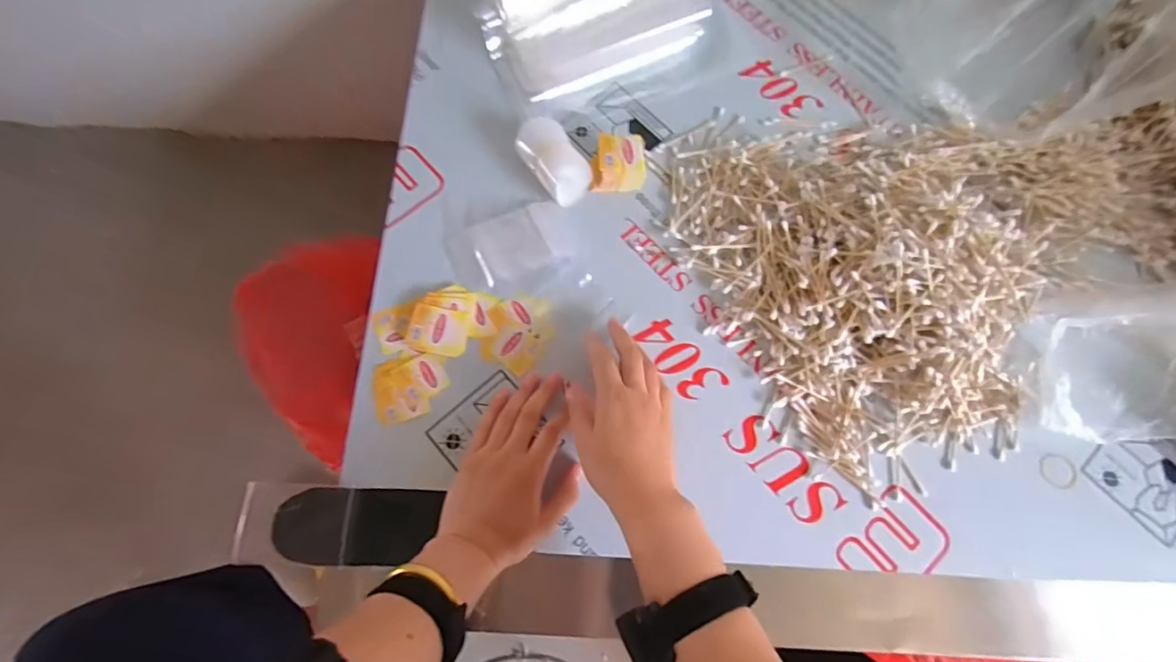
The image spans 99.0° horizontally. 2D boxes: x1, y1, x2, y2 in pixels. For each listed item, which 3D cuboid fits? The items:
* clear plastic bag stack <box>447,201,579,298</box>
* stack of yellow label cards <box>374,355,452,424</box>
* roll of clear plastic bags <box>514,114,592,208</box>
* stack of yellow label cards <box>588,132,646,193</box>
[{"bbox_3d":[-0.074,-0.081,0.509,0.127,0.008,0.079,-22,75,-7],"label":"clear plastic bag stack"},{"bbox_3d":[-0.165,0.052,0.469,0.064,0.006,0.057,-15,74,-5],"label":"stack of yellow label cards"},{"bbox_3d":[-0.036,-0.177,0.523,0.049,0.034,0.086,-35,77,-11],"label":"roll of clear plastic bags"},{"bbox_3d":[0.033,-0.171,0.523,0.056,0.040,0.053,10,73,2],"label":"stack of yellow label cards"}]

